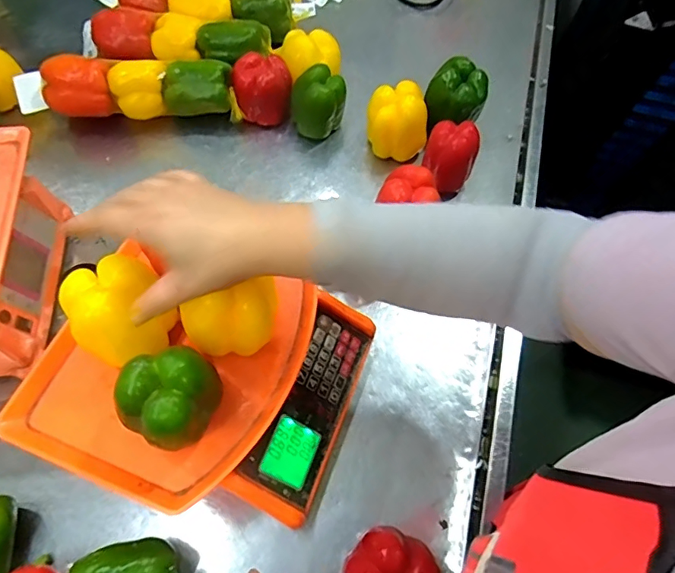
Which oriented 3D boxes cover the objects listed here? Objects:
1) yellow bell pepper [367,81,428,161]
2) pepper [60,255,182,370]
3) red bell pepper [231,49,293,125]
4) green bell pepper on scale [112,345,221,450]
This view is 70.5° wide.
[{"bbox_3d":[0.089,-0.243,0.715,0.090,0.109,0.070,8,62,1],"label":"yellow bell pepper"},{"bbox_3d":[-0.187,0.024,0.416,0.076,0.071,0.080,1,62,-3],"label":"pepper"},{"bbox_3d":[-0.114,-0.297,0.724,0.082,0.081,0.071,-5,63,-6],"label":"red bell pepper"},{"bbox_3d":[-0.128,0.095,0.385,0.065,0.106,0.058,-19,65,-13],"label":"green bell pepper on scale"}]

